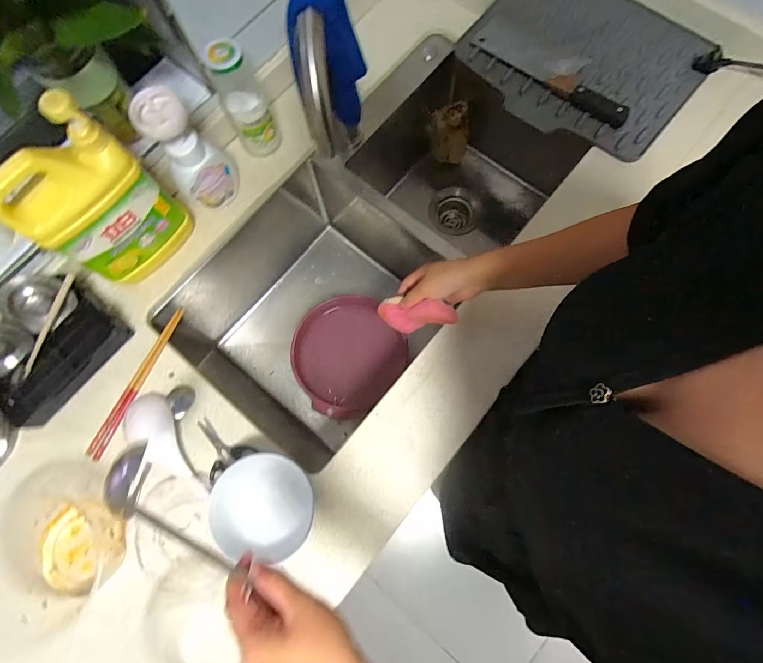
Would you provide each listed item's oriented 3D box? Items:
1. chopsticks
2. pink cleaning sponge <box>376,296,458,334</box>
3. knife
[{"bbox_3d":[-0.344,0.070,0.571,0.018,0.009,0.227,25,79,7],"label":"chopsticks"},{"bbox_3d":[0.052,-0.025,0.558,0.101,0.053,0.039,0,76,25],"label":"pink cleaning sponge"},{"bbox_3d":[0.281,-0.433,0.648,0.277,0.016,0.087,39,81,9],"label":"knife"}]

